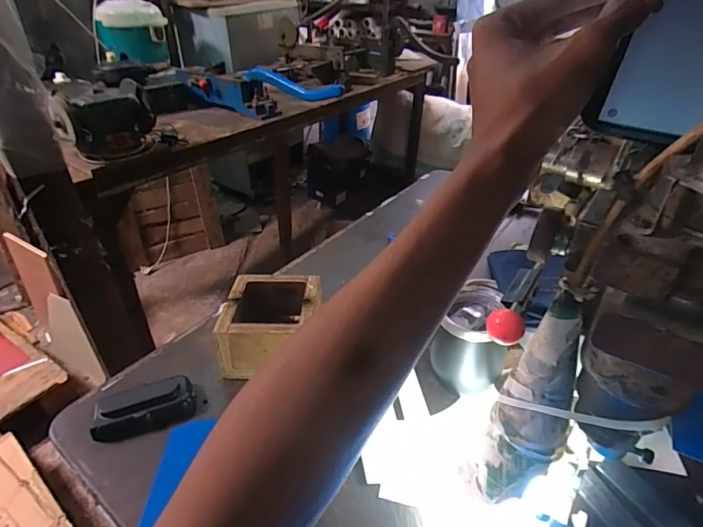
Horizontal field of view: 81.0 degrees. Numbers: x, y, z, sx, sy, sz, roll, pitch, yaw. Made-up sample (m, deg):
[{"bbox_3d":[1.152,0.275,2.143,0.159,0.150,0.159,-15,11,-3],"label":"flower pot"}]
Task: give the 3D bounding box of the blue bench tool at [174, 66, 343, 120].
[{"bbox_3d":[-0.339,-0.635,1.527,0.716,0.127,0.149,20,39,24],"label":"blue bench tool"}]

